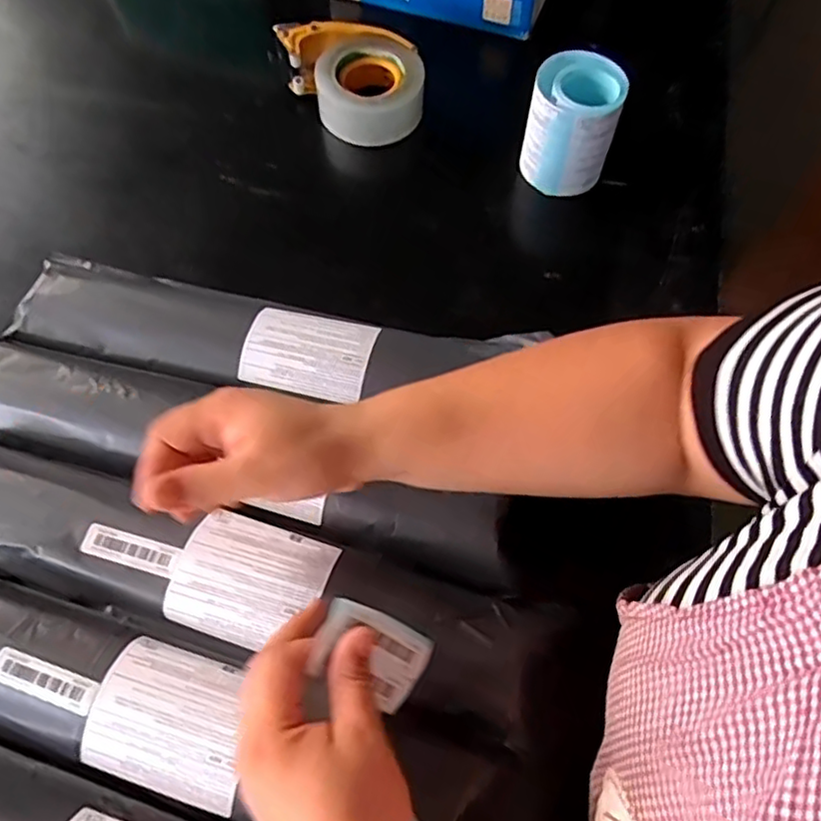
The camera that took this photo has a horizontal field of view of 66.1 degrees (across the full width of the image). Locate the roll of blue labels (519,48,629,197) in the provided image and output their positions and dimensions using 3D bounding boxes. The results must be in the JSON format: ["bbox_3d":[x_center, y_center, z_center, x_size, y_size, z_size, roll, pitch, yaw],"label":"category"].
[{"bbox_3d":[0.160,-0.283,0.638,0.086,0.110,0.084,13,64,7],"label":"roll of blue labels"}]

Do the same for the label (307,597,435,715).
[{"bbox_3d":[-0.022,0.136,0.352,0.073,0.006,0.044,38,70,-28],"label":"label"}]

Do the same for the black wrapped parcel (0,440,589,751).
[{"bbox_3d":[-0.139,0.114,0.445,0.480,0.055,0.093,15,64,8],"label":"black wrapped parcel"}]

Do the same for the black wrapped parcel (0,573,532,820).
[{"bbox_3d":[-0.165,0.190,0.407,0.467,0.052,0.083,16,64,8],"label":"black wrapped parcel"}]

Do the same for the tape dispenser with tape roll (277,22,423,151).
[{"bbox_3d":[-0.065,-0.357,0.695,0.158,0.073,0.123,-3,63,-1],"label":"tape dispenser with tape roll"}]

